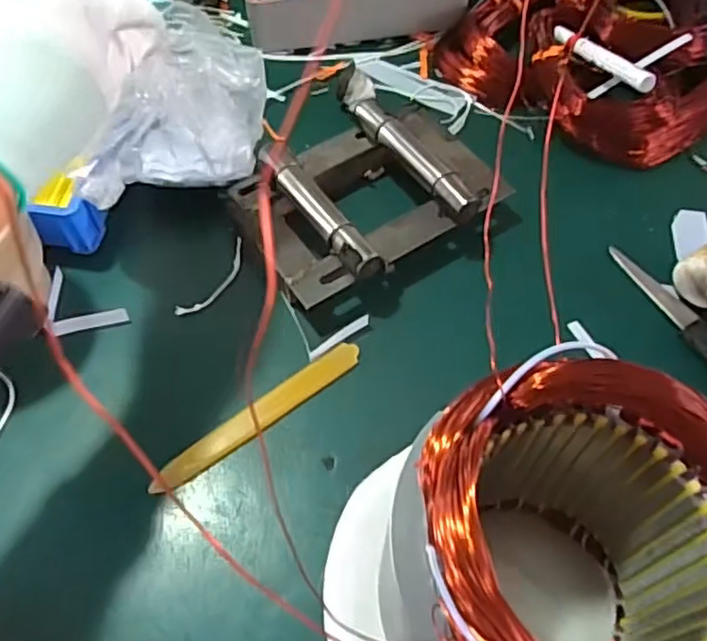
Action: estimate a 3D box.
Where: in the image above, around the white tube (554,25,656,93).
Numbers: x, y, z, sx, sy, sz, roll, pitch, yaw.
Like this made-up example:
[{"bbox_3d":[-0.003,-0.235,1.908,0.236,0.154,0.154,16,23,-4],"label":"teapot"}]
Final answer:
[{"bbox_3d":[0.217,-0.235,0.583,0.018,0.016,0.139,-15,42,-10],"label":"white tube"}]

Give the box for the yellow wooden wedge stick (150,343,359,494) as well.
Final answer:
[{"bbox_3d":[-0.064,0.063,0.445,0.161,0.007,0.019,-33,64,-19],"label":"yellow wooden wedge stick"}]

